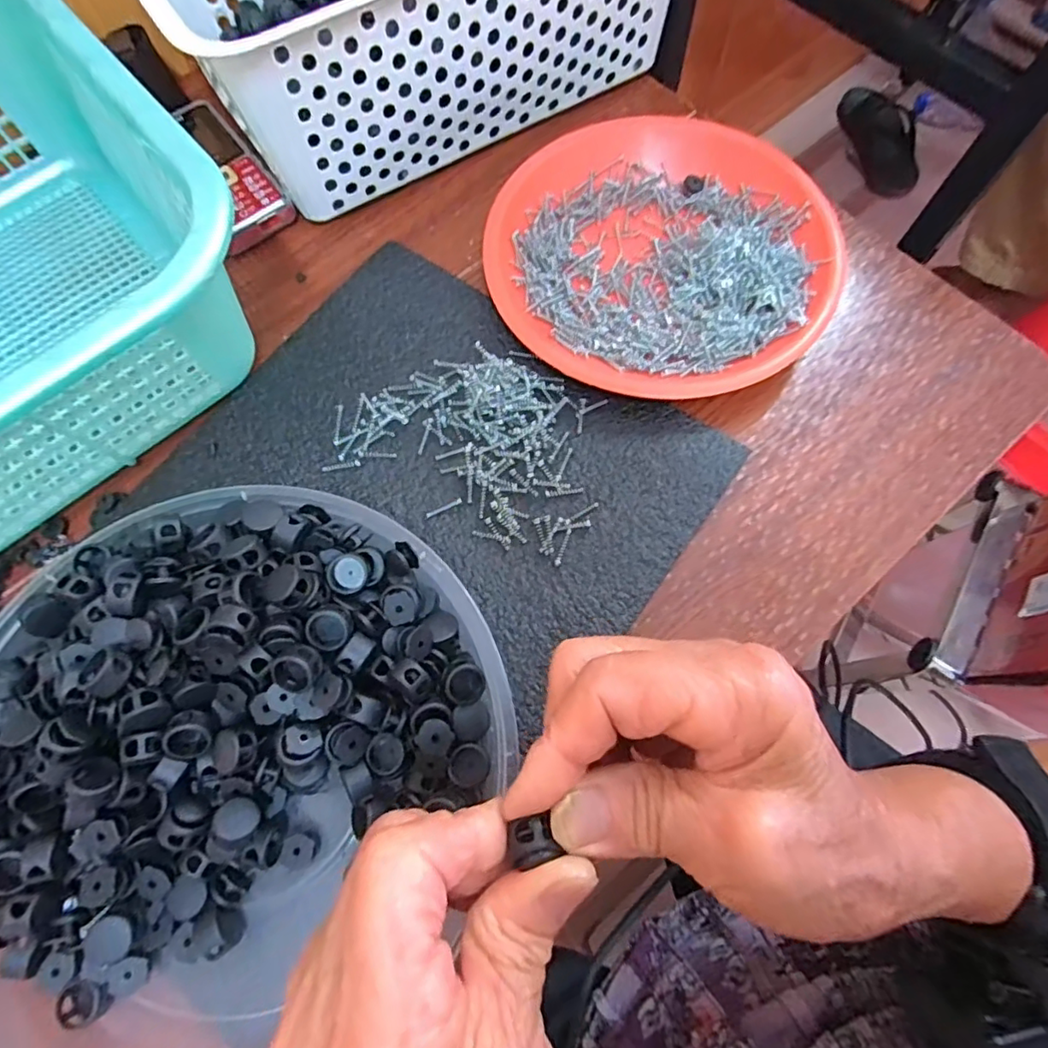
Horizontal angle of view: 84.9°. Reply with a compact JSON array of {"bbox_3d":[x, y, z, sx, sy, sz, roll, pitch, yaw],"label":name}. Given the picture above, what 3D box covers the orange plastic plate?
[{"bbox_3d":[0.079,-0.157,0.335,0.192,0.039,0.182,0,72,1],"label":"orange plastic plate"}]

